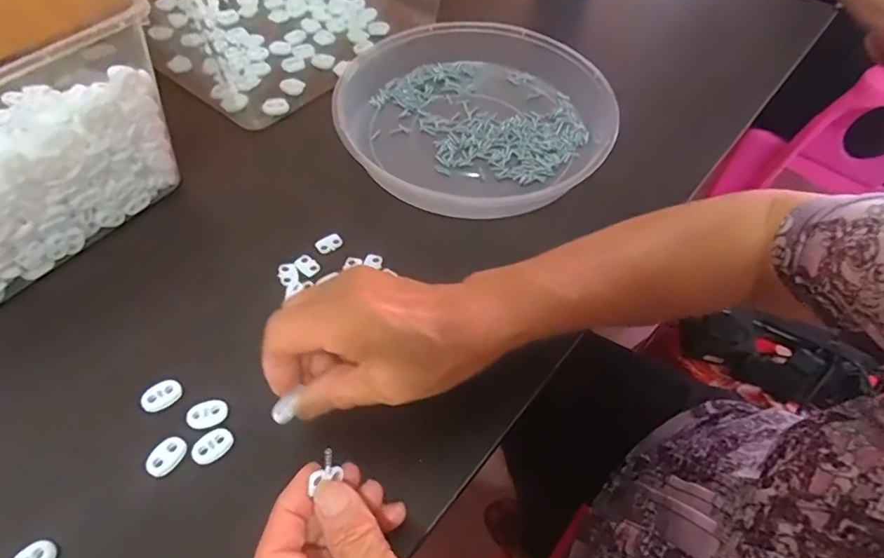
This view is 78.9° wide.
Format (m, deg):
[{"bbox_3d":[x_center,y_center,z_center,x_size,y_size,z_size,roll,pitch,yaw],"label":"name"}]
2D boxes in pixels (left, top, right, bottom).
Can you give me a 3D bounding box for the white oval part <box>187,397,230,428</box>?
[{"bbox_3d":[-0.140,0.079,0.320,0.022,0.004,0.017,-8,56,-10],"label":"white oval part"}]

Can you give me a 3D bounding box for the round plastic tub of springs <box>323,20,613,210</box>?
[{"bbox_3d":[0.024,-0.143,0.472,0.235,0.042,0.220,1,54,-1],"label":"round plastic tub of springs"}]

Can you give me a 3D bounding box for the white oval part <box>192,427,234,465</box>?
[{"bbox_3d":[-0.133,0.096,0.311,0.016,0.004,0.023,36,60,19],"label":"white oval part"}]

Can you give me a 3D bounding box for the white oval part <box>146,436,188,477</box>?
[{"bbox_3d":[-0.157,0.101,0.306,0.016,0.005,0.023,25,57,13],"label":"white oval part"}]

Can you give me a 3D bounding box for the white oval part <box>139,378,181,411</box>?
[{"bbox_3d":[-0.171,0.071,0.328,0.016,0.006,0.022,40,62,21],"label":"white oval part"}]

